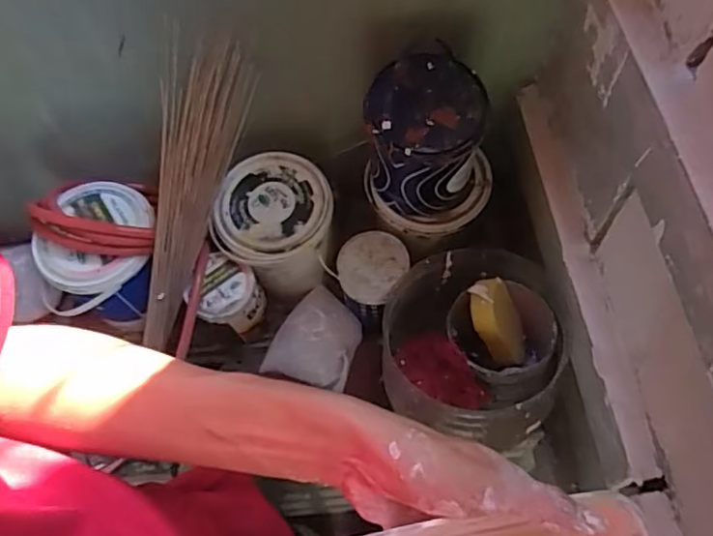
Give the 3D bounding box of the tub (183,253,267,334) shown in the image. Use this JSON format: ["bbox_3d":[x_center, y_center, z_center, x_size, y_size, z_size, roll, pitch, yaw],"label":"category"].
[{"bbox_3d":[-0.196,0.049,0.912,0.095,0.086,0.091,-1,60,2],"label":"tub"}]

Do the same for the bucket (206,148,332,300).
[{"bbox_3d":[-0.120,-0.050,0.978,0.164,0.201,0.173,-1,60,2],"label":"bucket"}]

